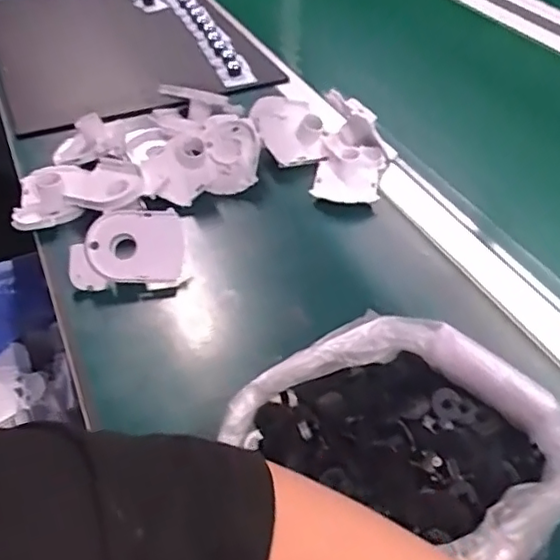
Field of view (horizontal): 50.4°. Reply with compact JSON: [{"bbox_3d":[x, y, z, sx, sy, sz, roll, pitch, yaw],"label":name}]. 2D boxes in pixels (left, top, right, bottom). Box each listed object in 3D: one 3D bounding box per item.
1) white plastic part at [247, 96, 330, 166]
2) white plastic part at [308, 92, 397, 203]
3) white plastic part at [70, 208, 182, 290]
[{"bbox_3d":[0.009,-0.171,0.676,0.077,0.038,0.086,-5,46,-4],"label":"white plastic part"},{"bbox_3d":[0.082,-0.146,0.658,0.087,0.050,0.148,0,58,7],"label":"white plastic part"},{"bbox_3d":[-0.139,-0.027,0.548,0.102,0.021,0.071,-7,85,-8],"label":"white plastic part"}]

